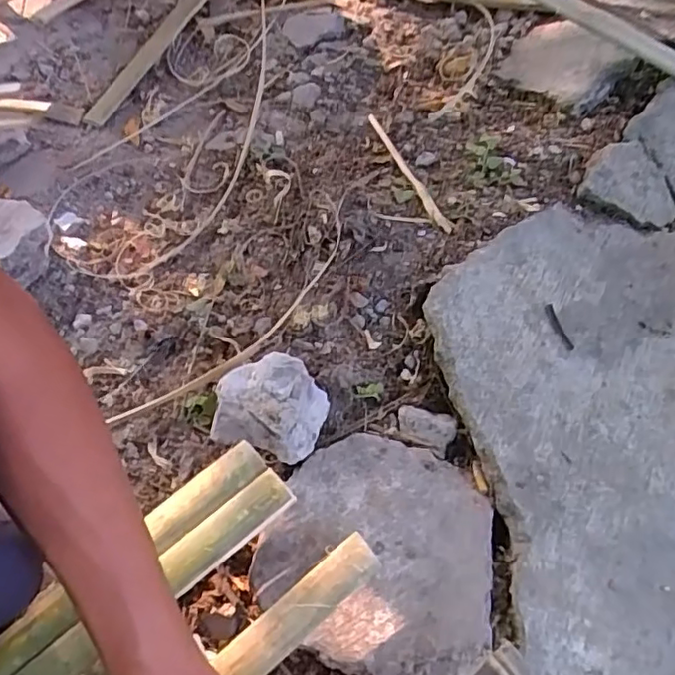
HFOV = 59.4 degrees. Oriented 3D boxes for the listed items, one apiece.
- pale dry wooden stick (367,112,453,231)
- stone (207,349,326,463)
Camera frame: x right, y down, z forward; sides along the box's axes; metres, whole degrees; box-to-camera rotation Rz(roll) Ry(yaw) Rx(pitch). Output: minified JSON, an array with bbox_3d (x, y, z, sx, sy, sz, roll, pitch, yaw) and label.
[{"bbox_3d":[0.078,-0.192,0.670,0.014,0.006,0.222,-17,52,-8],"label":"pale dry wooden stick"},{"bbox_3d":[-0.061,0.061,0.544,0.099,0.040,0.087,17,65,13],"label":"stone"}]

